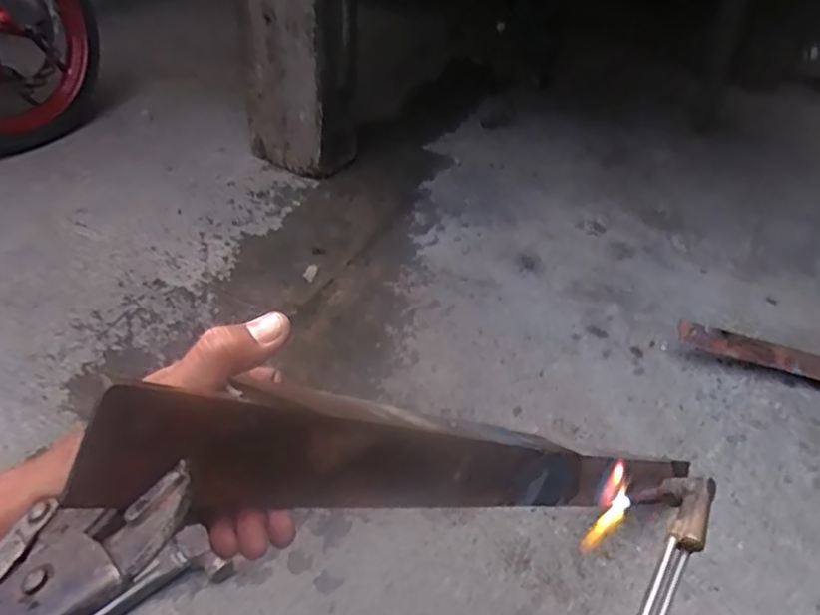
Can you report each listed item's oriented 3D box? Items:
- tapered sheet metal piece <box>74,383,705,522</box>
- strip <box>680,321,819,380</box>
[{"bbox_3d":[0.081,0.120,0.452,0.008,0.061,0.619,23,2,42],"label":"tapered sheet metal piece"},{"bbox_3d":[0.805,0.120,0.959,0.740,0.059,0.048,10,40,7],"label":"strip"}]

